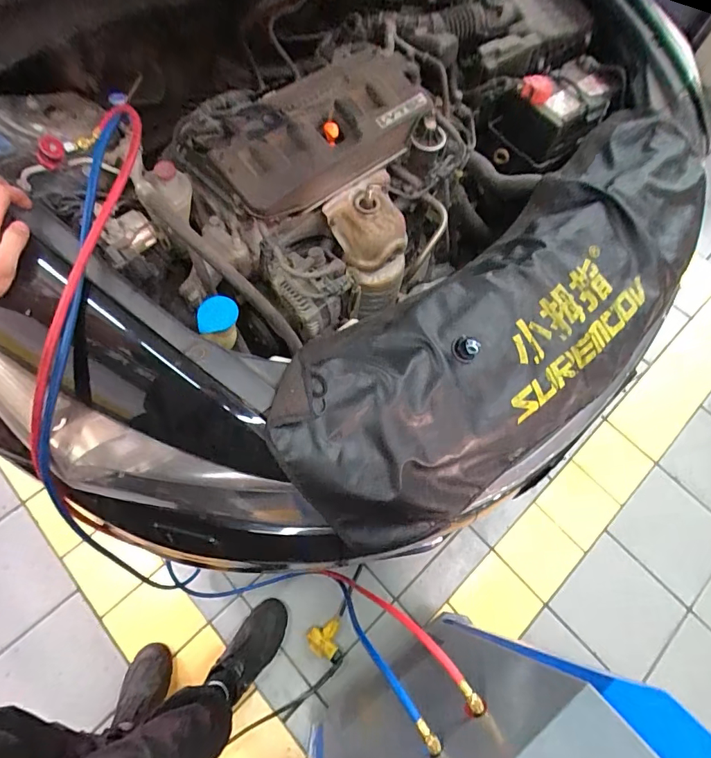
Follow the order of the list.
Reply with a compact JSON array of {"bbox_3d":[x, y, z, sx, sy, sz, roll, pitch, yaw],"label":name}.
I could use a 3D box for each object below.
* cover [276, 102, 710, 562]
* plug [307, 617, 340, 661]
[{"bbox_3d":[0.327,-0.110,0.831,1.032,0.253,0.378,-42,76,-19],"label":"cover"},{"bbox_3d":[-0.088,0.692,1.203,0.078,0.031,0.094,4,65,-2],"label":"plug"}]

